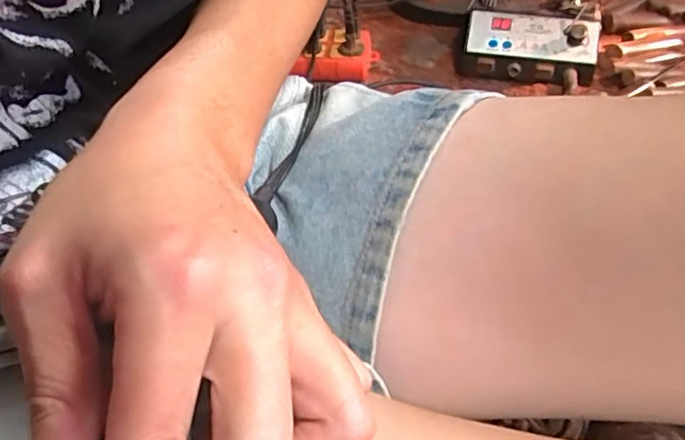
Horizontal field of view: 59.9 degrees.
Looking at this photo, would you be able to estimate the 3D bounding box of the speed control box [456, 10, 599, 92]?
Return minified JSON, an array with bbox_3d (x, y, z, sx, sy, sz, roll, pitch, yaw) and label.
[{"bbox_3d":[0.258,-0.236,0.831,0.189,0.104,0.055,12,-2,15],"label":"speed control box"}]

